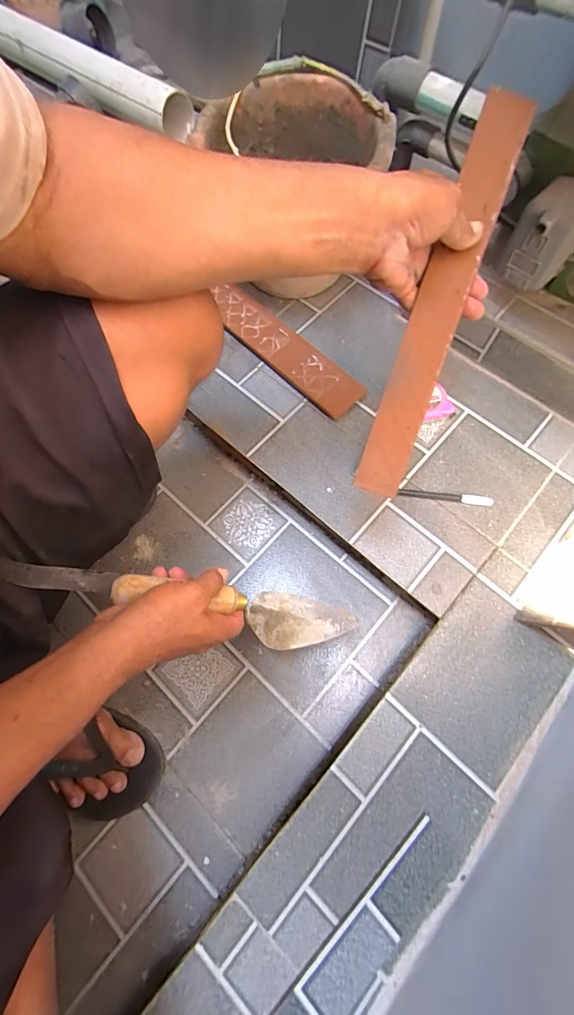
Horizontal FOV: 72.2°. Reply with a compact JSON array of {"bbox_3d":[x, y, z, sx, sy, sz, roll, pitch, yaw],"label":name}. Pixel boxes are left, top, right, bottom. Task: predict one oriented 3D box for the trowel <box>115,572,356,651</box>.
[{"bbox_3d":[-0.043,0.116,0.432,0.285,0.052,0.065,20,65,-33],"label":"trowel"}]

